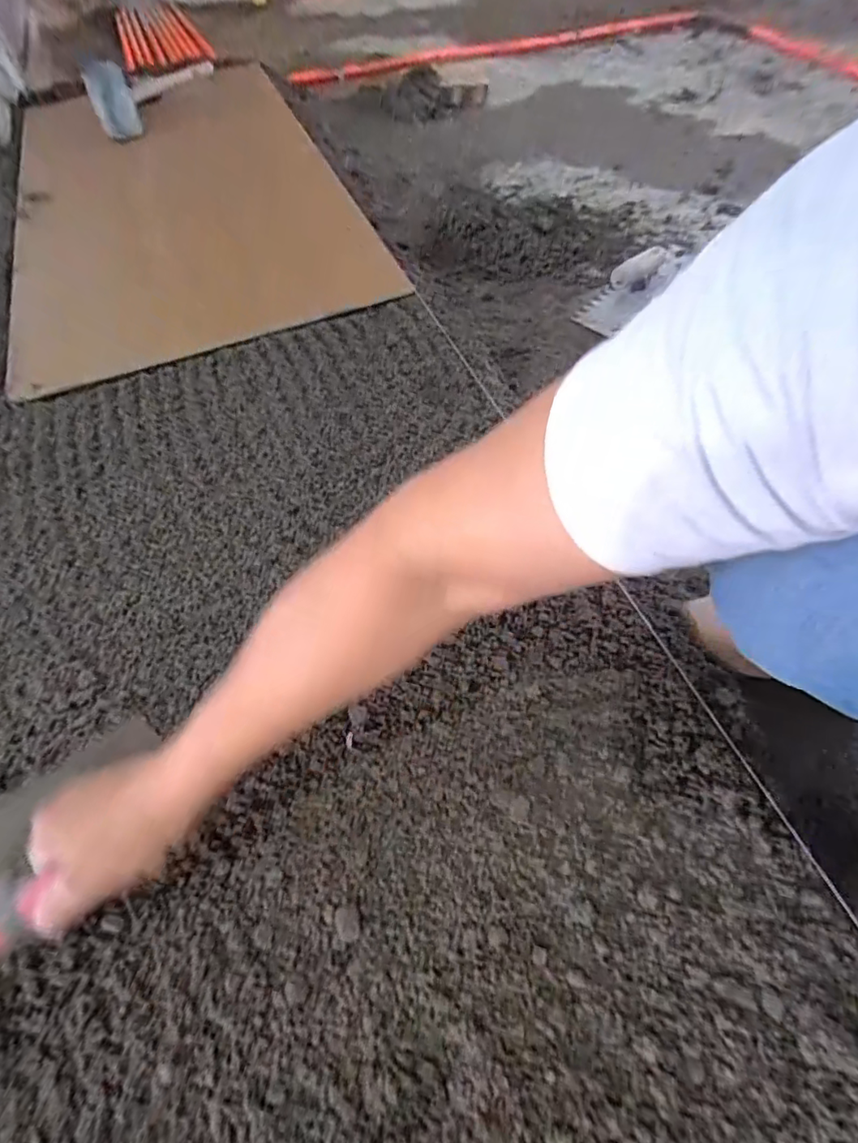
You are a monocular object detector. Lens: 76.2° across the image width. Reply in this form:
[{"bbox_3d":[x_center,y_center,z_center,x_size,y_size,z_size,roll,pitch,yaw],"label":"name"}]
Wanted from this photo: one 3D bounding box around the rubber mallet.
[{"bbox_3d":[-0.613,-1.074,1.194,0.092,0.111,0.325,23,62,17],"label":"rubber mallet"}]

